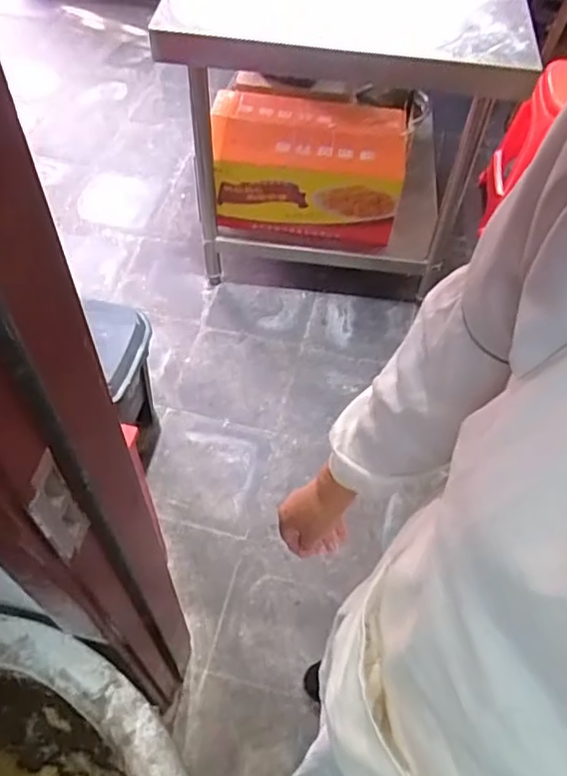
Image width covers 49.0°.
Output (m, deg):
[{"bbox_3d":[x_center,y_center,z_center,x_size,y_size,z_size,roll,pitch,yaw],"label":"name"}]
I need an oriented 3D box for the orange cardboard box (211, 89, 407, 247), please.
[{"bbox_3d":[0.074,-0.654,1.800,0.515,0.263,0.370,7,56,3],"label":"orange cardboard box"}]

